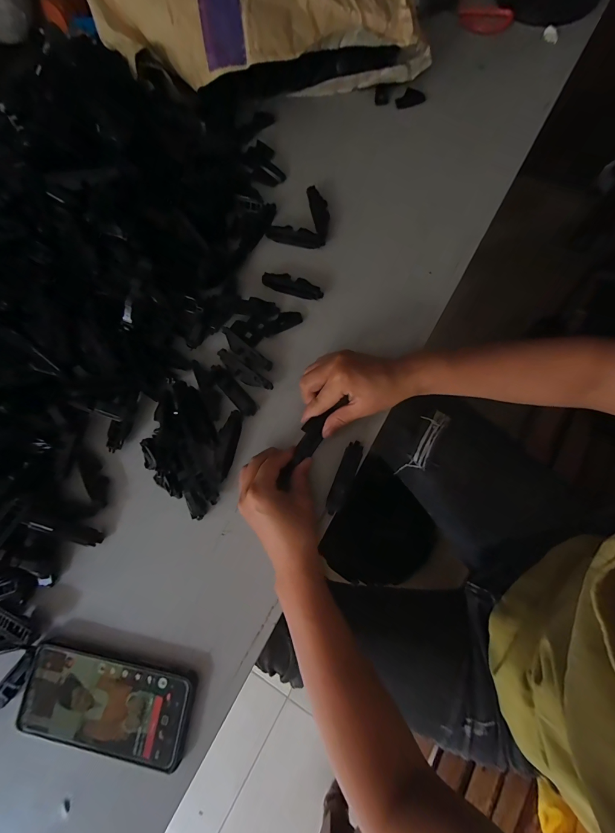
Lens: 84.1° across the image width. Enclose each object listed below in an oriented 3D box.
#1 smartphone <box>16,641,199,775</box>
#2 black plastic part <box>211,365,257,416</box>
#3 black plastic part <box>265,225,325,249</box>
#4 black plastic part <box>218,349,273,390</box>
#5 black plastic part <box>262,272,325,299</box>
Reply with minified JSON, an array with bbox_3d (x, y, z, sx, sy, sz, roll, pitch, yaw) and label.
[{"bbox_3d":[-0.197,0.279,0.331,0.167,0.015,0.077,7,77,8],"label":"smartphone"},{"bbox_3d":[-0.089,-0.033,0.405,0.018,0.009,0.078,-42,75,-5],"label":"black plastic part"},{"bbox_3d":[-0.017,-0.240,0.453,0.078,0.007,0.023,17,79,5],"label":"black plastic part"},{"bbox_3d":[-0.076,-0.054,0.404,0.078,0.015,0.020,34,82,13],"label":"black plastic part"},{"bbox_3d":[-0.018,-0.166,0.430,0.079,0.009,0.024,23,80,6],"label":"black plastic part"}]

